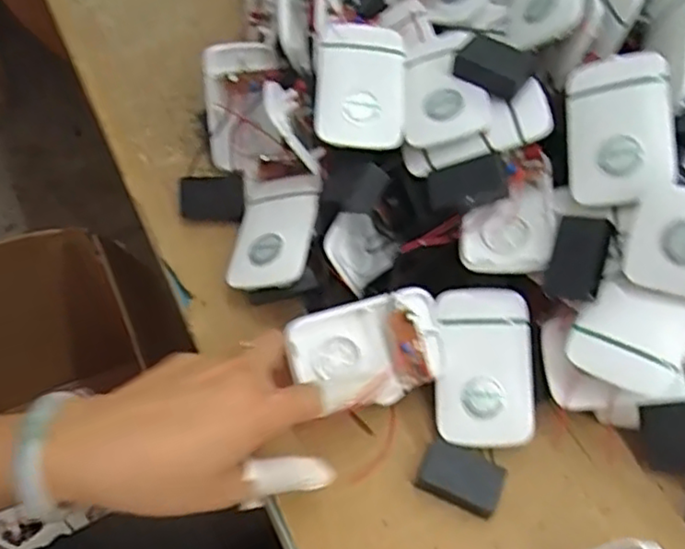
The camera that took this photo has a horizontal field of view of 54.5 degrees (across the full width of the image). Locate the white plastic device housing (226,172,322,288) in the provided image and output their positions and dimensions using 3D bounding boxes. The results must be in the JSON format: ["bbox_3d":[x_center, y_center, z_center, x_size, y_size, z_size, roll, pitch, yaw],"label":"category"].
[{"bbox_3d":[-0.049,-0.032,0.474,0.066,0.013,0.100,-8,50,24],"label":"white plastic device housing"}]

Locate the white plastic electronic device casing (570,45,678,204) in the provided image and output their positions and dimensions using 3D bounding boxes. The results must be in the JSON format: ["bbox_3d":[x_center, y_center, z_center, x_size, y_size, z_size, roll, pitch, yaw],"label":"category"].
[{"bbox_3d":[0.172,-0.089,0.412,0.060,0.019,0.097,-13,64,28],"label":"white plastic electronic device casing"}]

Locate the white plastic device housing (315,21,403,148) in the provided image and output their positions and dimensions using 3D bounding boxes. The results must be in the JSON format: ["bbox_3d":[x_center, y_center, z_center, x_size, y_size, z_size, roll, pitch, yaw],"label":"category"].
[{"bbox_3d":[0.013,-0.132,0.458,0.060,0.026,0.097,3,57,-1],"label":"white plastic device housing"}]

